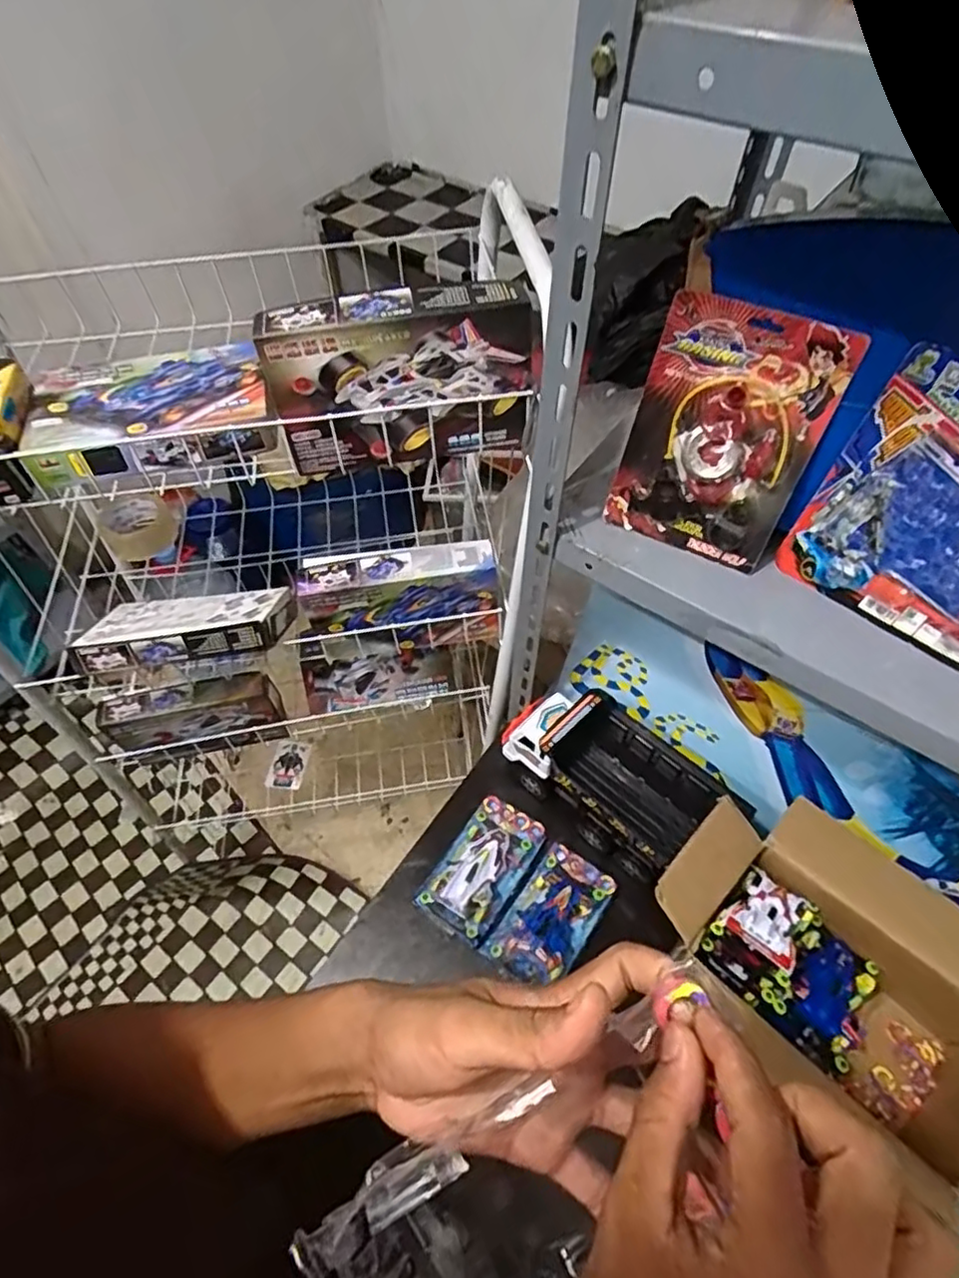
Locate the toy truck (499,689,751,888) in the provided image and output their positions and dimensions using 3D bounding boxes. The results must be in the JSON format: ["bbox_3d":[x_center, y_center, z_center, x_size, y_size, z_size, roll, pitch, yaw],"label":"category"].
[{"bbox_3d":[0.167,0.172,0.835,0.270,0.140,0.130,38,64,25],"label":"toy truck"}]

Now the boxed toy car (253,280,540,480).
[{"bbox_3d":[-0.067,-0.230,0.580,0.229,0.148,0.045,-5,55,-2],"label":"boxed toy car"}]

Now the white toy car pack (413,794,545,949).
[{"bbox_3d":[0.005,0.294,0.825,0.100,0.032,0.179,28,60,20],"label":"white toy car pack"}]

